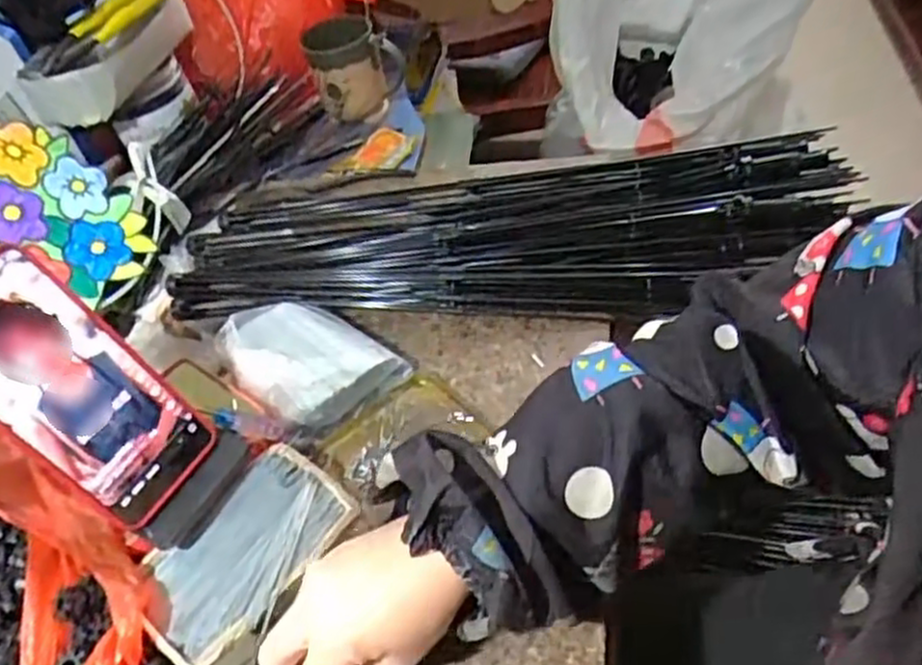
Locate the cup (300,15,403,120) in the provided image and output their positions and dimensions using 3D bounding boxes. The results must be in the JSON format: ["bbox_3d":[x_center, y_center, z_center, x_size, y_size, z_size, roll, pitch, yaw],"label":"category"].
[{"bbox_3d":[-0.119,-0.299,0.876,0.101,0.097,0.074,-14,47,0],"label":"cup"}]

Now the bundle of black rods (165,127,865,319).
[{"bbox_3d":[0.027,-0.094,0.616,0.534,0.077,0.182,-2,47,9],"label":"bundle of black rods"}]

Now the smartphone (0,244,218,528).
[{"bbox_3d":[-0.214,0.031,0.420,0.008,0.165,0.080,-6,42,48],"label":"smartphone"}]

